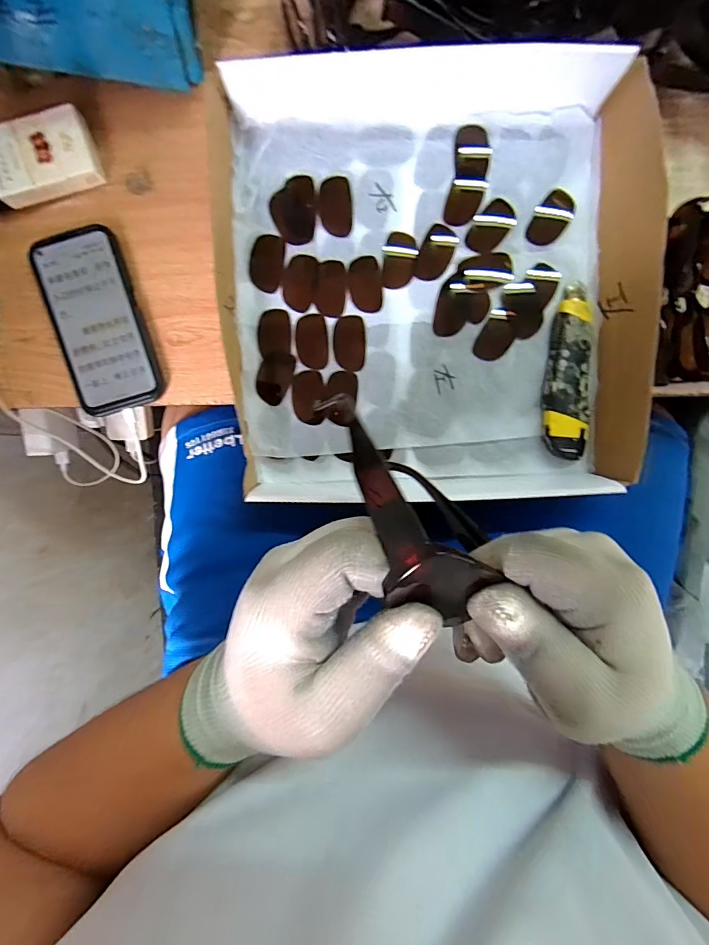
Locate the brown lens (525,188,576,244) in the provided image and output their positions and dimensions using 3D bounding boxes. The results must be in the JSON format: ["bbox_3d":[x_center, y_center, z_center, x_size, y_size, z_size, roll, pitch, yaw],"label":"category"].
[{"bbox_3d":[0.178,-0.231,0.386,0.034,0.007,0.050,39,96,-10],"label":"brown lens"}]

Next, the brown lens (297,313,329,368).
[{"bbox_3d":[-0.039,-0.122,0.397,0.028,0.004,0.049,-5,97,0],"label":"brown lens"}]

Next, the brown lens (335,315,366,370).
[{"bbox_3d":[-0.004,-0.123,0.403,0.028,0.004,0.050,-1,97,-1],"label":"brown lens"}]

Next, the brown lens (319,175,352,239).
[{"bbox_3d":[-0.016,-0.241,0.384,0.029,0.004,0.050,-2,97,-1],"label":"brown lens"}]

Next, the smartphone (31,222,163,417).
[{"bbox_3d":[-0.244,-0.143,0.402,0.079,0.017,0.167,-16,97,1],"label":"smartphone"}]

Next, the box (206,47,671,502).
[{"bbox_3d":[0.069,-0.161,0.377,0.356,0.066,0.373,-5,97,0],"label":"box"}]

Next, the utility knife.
[{"bbox_3d":[0.197,-0.091,0.389,0.038,0.017,0.153,1,97,-1],"label":"utility knife"}]

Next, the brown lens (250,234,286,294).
[{"bbox_3d":[-0.079,-0.191,0.387,0.029,0.004,0.049,7,97,-2],"label":"brown lens"}]

